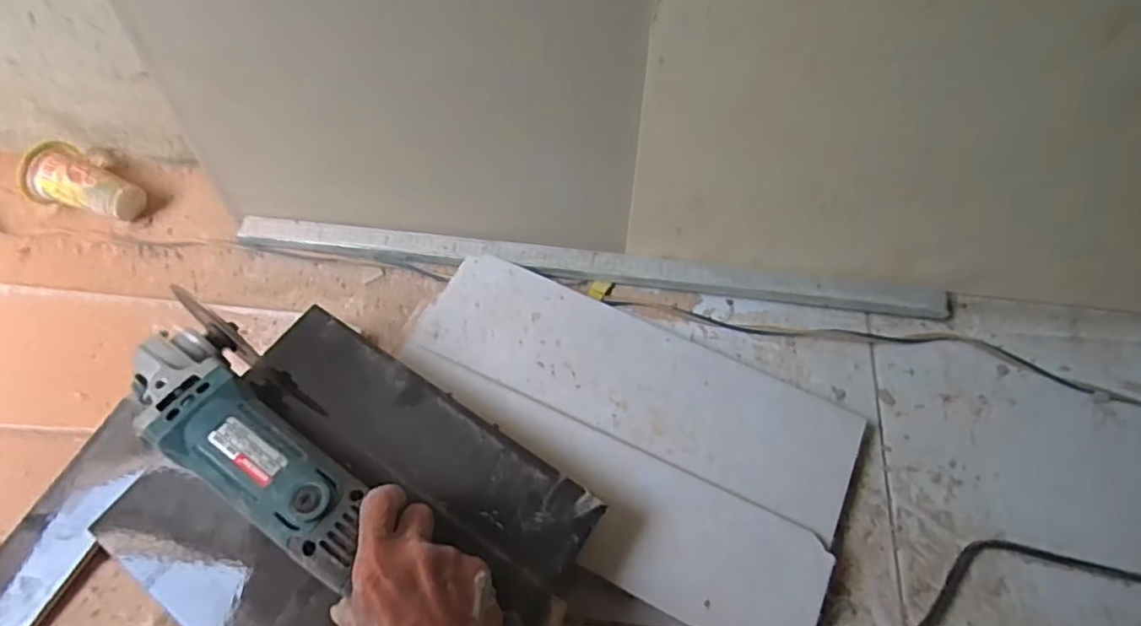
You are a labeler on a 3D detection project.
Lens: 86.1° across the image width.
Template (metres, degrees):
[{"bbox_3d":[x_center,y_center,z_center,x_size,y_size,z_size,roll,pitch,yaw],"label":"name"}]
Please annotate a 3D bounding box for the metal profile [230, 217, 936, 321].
[{"bbox_3d":[0.009,-0.044,0.627,0.700,0.029,0.032,6,62,4],"label":"metal profile"}]

